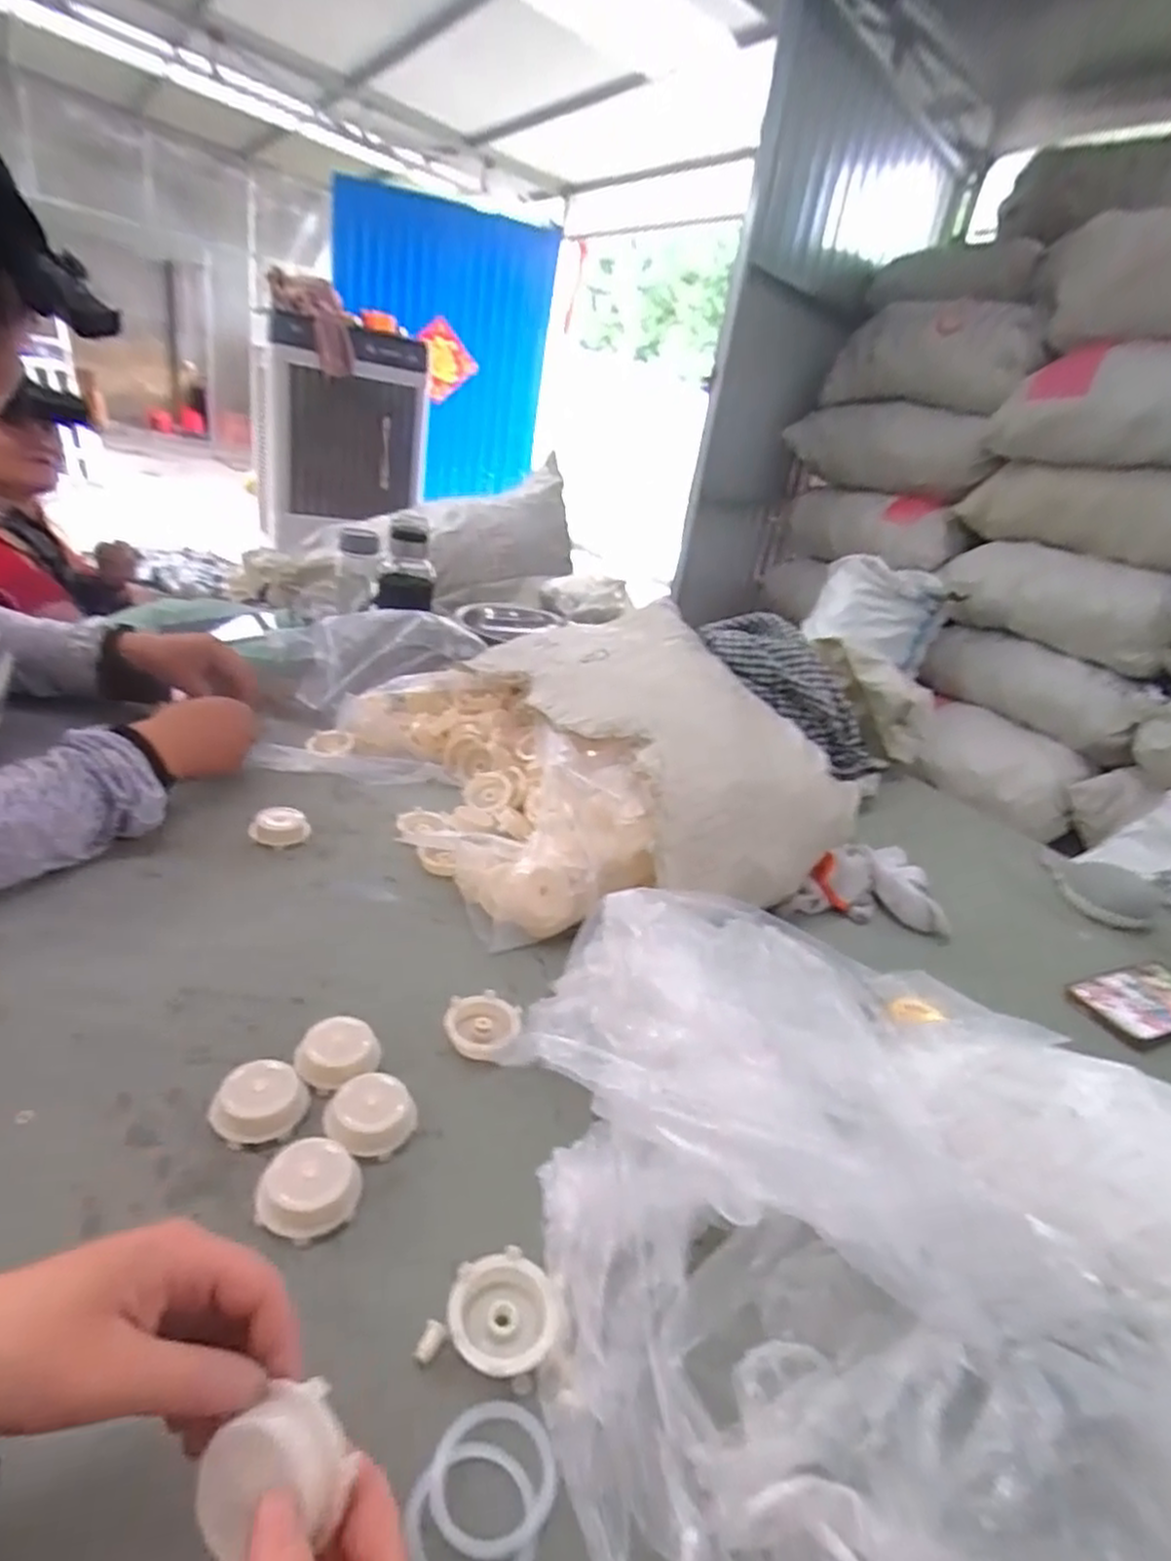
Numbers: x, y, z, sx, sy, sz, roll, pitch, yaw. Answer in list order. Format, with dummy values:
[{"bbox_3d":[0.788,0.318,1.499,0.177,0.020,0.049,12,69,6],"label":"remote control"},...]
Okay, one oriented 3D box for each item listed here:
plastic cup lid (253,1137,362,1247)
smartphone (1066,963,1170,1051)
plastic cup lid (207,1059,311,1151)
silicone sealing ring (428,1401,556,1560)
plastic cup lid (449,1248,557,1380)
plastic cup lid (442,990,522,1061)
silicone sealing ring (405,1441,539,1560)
[{"bbox_3d":[-0.152,0.227,0.411,0.048,0.029,0.044,8,25,-4],"label":"plastic cup lid"},{"bbox_3d":[0.550,0.216,0.724,0.158,0.007,0.077,-5,36,-27],"label":"smartphone"},{"bbox_3d":[-0.200,0.197,0.456,0.054,0.021,0.046,-4,29,-28],"label":"plastic cup lid"},{"bbox_3d":[-0.041,0.300,0.321,0.054,0.004,0.052,8,25,-4],"label":"silicone sealing ring"},{"bbox_3d":[-0.042,0.268,0.376,0.052,0.016,0.050,8,25,-4],"label":"plastic cup lid"},{"bbox_3d":[-0.078,0.179,0.549,0.050,0.017,0.055,8,25,-4],"label":"plastic cup lid"},{"bbox_3d":[-0.046,0.308,0.309,0.052,0.004,0.052,8,25,-4],"label":"silicone sealing ring"}]

